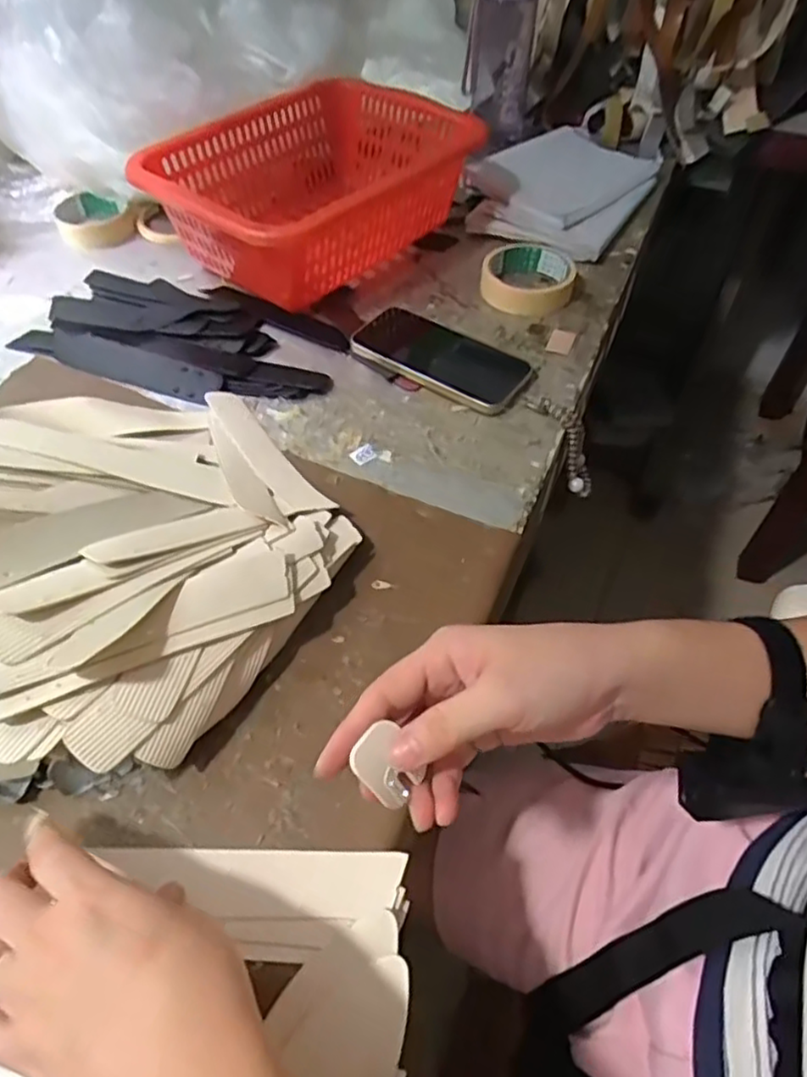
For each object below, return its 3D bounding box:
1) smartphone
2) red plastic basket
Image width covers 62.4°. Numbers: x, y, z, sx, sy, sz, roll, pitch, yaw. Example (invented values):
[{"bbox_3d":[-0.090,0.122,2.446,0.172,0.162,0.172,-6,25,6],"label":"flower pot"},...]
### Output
[{"bbox_3d":[0.031,-0.168,0.608,0.161,0.014,0.084,29,58,22],"label":"smartphone"},{"bbox_3d":[-0.098,-0.359,0.695,0.228,0.110,0.304,33,60,24],"label":"red plastic basket"}]

